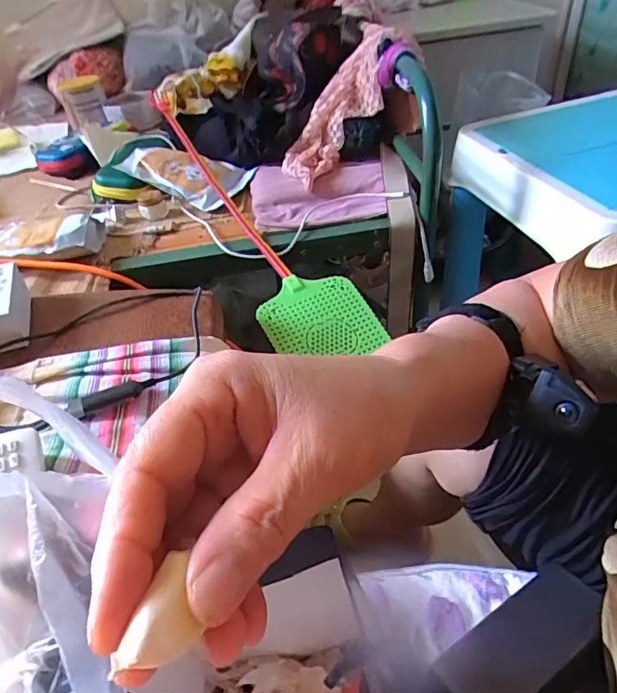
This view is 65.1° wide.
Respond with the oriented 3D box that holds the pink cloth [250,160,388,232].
[{"bbox_3d":[0.012,-0.232,0.746,0.206,0.035,0.189,-3,42,6],"label":"pink cloth"}]

